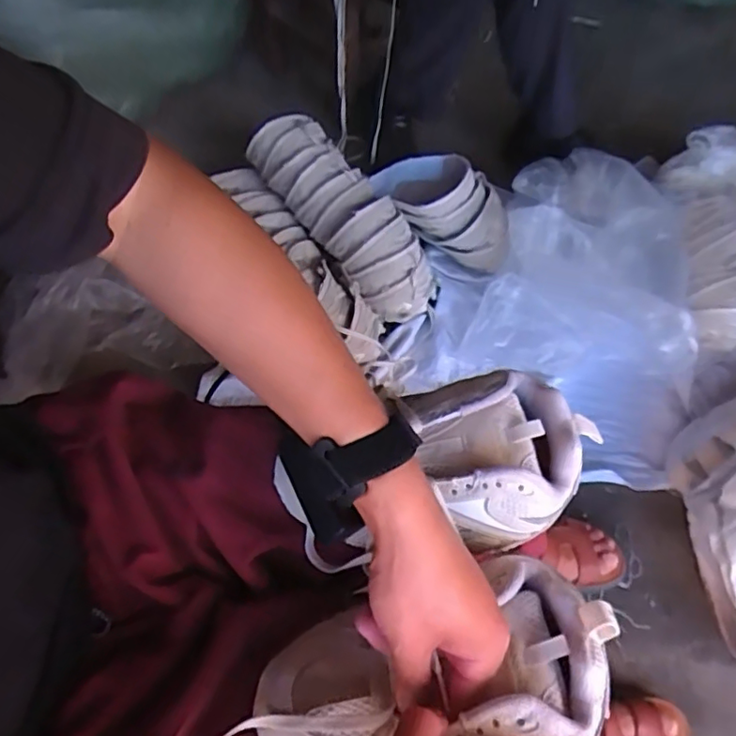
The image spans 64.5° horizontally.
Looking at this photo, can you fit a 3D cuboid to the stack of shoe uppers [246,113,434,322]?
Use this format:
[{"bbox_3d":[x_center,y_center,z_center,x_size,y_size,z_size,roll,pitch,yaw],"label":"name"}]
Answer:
[{"bbox_3d":[-0.041,-0.270,1.025,0.132,0.100,0.418,-38,83,-19],"label":"stack of shoe uppers"}]

